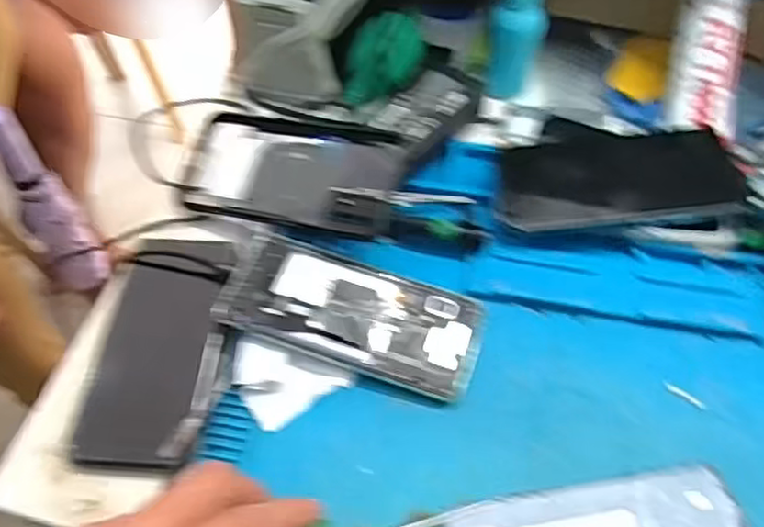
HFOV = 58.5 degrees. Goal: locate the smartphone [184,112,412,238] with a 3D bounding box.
[{"bbox_3d":[-0.062,-0.066,0.486,0.160,0.012,0.079,10,75,21],"label":"smartphone"}]

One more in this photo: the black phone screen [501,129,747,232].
[{"bbox_3d":[0.165,-0.060,0.477,0.158,0.011,0.064,-7,71,5],"label":"black phone screen"}]

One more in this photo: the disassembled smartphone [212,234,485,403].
[{"bbox_3d":[-0.018,0.030,0.434,0.160,0.015,0.071,17,57,13],"label":"disassembled smartphone"}]

